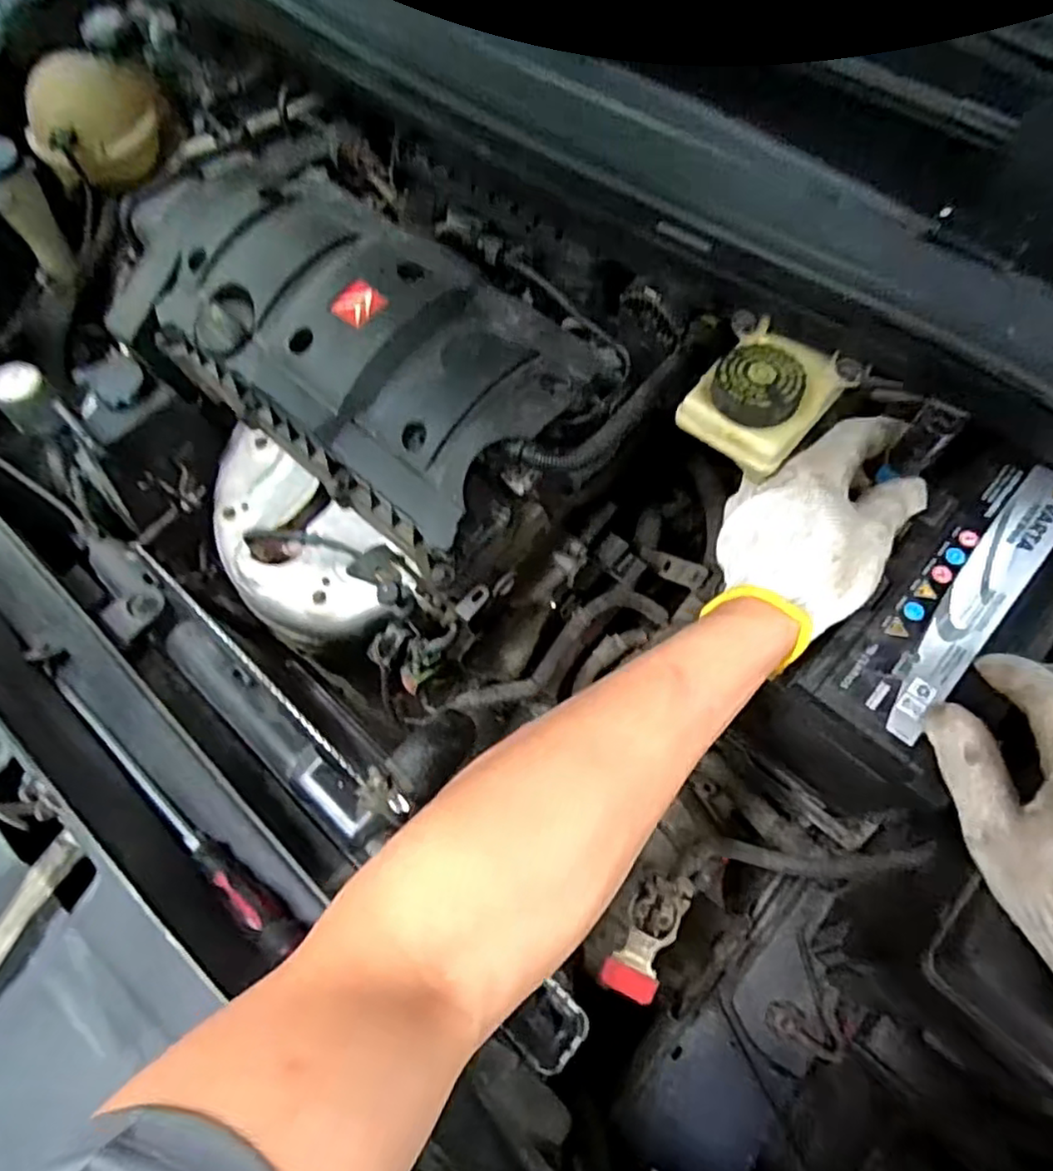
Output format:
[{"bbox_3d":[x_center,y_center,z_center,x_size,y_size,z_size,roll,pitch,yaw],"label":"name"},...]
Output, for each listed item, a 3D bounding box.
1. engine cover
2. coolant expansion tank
[{"bbox_3d":[-0.159,-0.222,0.576,0.448,0.082,0.223,35,72,17],"label":"engine cover"},{"bbox_3d":[-0.503,-0.539,0.762,0.099,0.105,0.142,32,71,16],"label":"coolant expansion tank"}]

